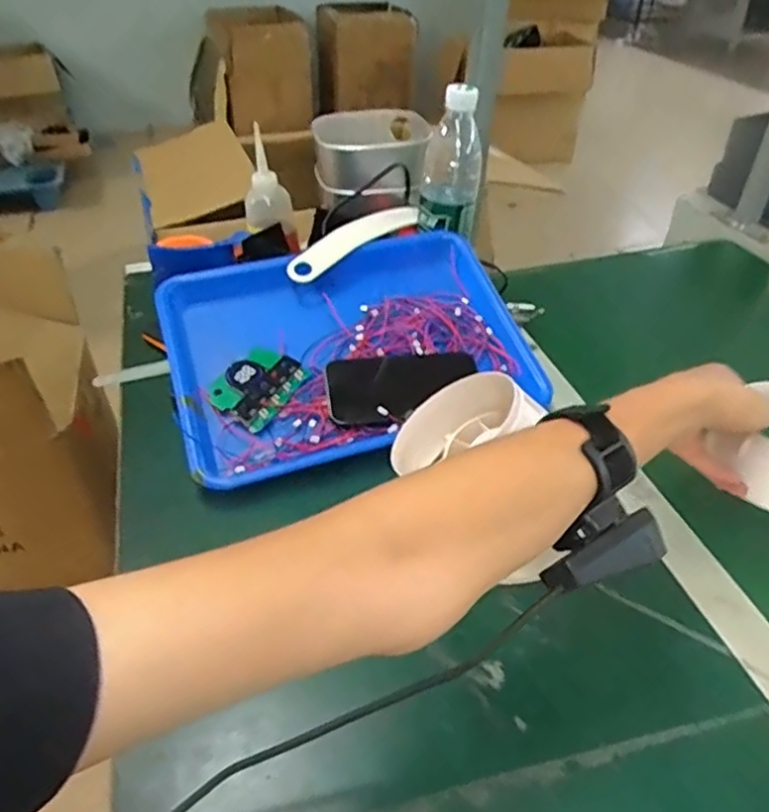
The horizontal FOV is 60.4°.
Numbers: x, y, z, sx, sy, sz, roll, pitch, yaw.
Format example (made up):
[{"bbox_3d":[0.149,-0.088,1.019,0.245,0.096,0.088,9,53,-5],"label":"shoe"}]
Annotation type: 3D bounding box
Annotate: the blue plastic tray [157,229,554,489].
[{"bbox_3d":[-0.032,-0.062,0.644,0.348,0.077,0.236,-15,42,-18],"label":"blue plastic tray"}]

